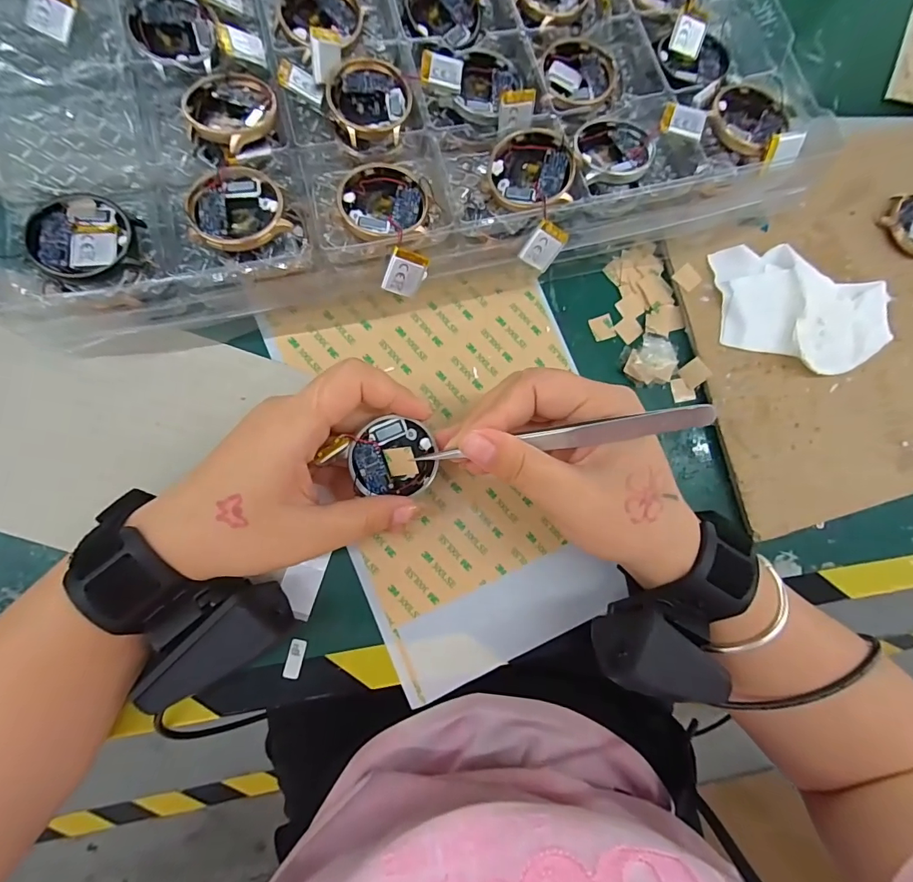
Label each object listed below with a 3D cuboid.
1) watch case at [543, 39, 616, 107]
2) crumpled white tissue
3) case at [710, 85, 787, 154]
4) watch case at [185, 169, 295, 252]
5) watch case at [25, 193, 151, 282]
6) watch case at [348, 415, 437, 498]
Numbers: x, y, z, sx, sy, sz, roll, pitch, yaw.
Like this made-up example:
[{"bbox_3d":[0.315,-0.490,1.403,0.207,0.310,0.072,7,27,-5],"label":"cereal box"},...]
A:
[{"bbox_3d":[0.071,-0.216,0.258,0.041,0.006,0.046,0,84,-7],"label":"watch case"},{"bbox_3d":[0.224,-0.085,0.288,0.121,0.015,0.072,18,82,-5],"label":"crumpled white tissue"},{"bbox_3d":[0.165,-0.183,0.251,0.039,0.014,0.041,-40,90,-10],"label":"case"},{"bbox_3d":[-0.106,-0.113,0.218,0.043,0.015,0.041,-10,85,-9],"label":"watch case"},{"bbox_3d":[-0.174,-0.095,0.208,0.046,0.012,0.042,31,80,-3],"label":"watch case"},{"bbox_3d":[-0.031,0.008,0.218,0.040,0.012,0.038,4,100,-30],"label":"watch case"}]

